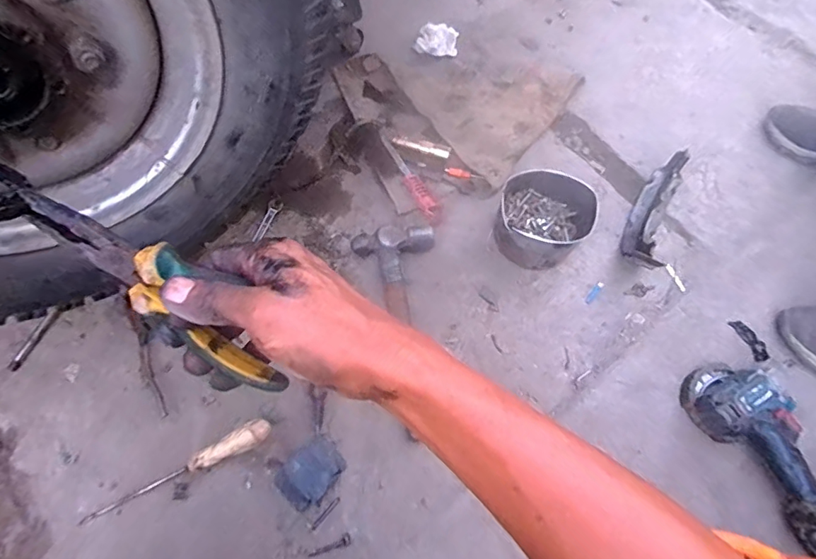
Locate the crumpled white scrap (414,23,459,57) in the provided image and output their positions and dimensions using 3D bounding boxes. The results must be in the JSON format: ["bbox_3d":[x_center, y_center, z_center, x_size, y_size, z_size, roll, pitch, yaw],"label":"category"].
[{"bbox_3d":[0.056,-0.455,0.928,0.077,0.026,0.059,14,67,3],"label":"crumpled white scrap"}]

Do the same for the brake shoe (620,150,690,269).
[{"bbox_3d":[0.383,-0.098,0.764,0.052,0.080,0.204,27,68,9],"label":"brake shoe"}]

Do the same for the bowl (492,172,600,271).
[{"bbox_3d":[0.208,-0.086,0.752,0.136,0.072,0.138,1,67,-2],"label":"bowl"}]

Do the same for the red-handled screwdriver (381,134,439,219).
[{"bbox_3d":[0.000,-0.166,0.793,0.026,0.018,0.158,-29,71,-14],"label":"red-handled screwdriver"}]

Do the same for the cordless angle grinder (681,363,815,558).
[{"bbox_3d":[0.481,0.227,0.628,0.112,0.080,0.264,-32,72,-15],"label":"cordless angle grinder"}]

